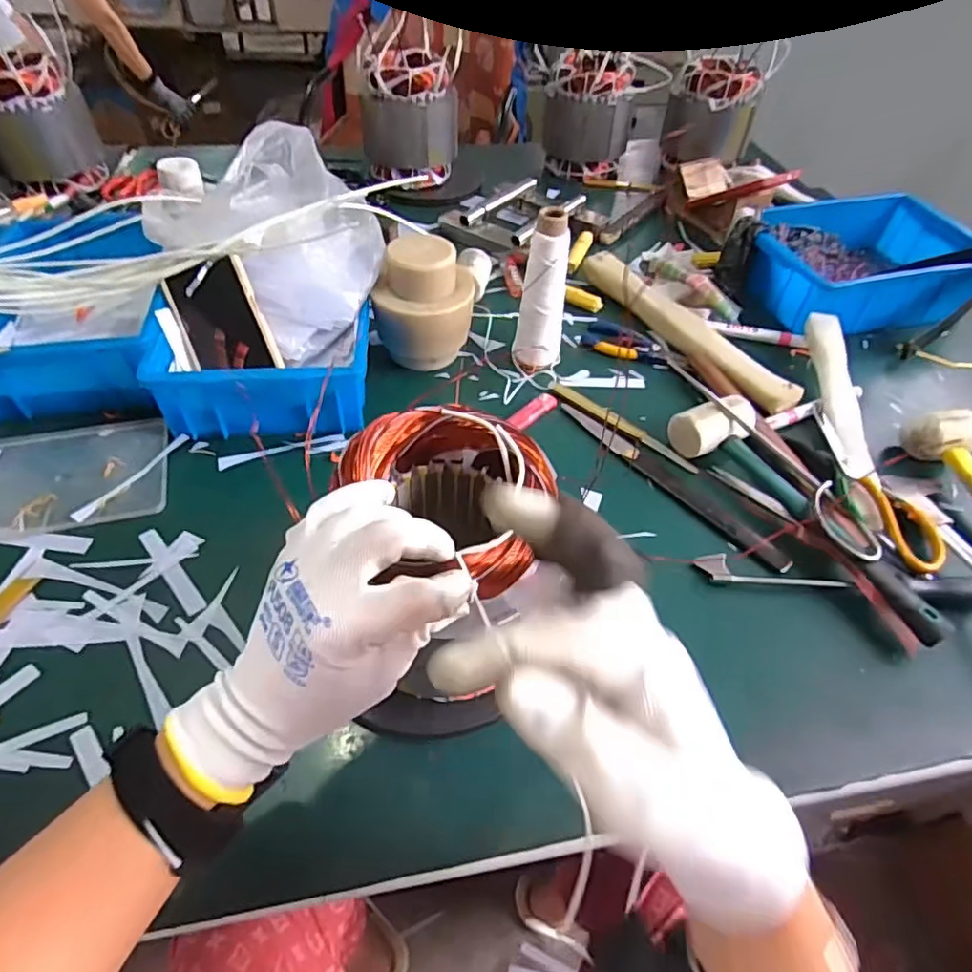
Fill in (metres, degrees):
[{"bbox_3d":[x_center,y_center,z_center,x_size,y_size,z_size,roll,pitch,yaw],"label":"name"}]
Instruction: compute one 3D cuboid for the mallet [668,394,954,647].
[{"bbox_3d":[0.292,0.018,0.547,0.074,0.049,0.285,-24,55,-23],"label":"mallet"}]

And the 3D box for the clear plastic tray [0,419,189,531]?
[{"bbox_3d":[-0.381,-0.011,0.541,0.181,0.008,0.119,-10,50,-12],"label":"clear plastic tray"}]

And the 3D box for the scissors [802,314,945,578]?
[{"bbox_3d":[0.380,-0.055,0.604,0.107,0.026,0.344,21,51,4],"label":"scissors"}]

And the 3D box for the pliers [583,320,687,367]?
[{"bbox_3d":[0.177,-0.169,0.721,0.123,0.011,0.061,29,53,20],"label":"pliers"}]

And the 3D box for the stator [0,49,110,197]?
[{"bbox_3d":[-0.663,-0.538,0.888,0.140,0.163,0.120,-24,54,-22],"label":"stator"}]

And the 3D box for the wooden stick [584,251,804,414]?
[{"bbox_3d":[0.235,-0.197,0.734,0.047,0.031,0.338,-22,54,-21],"label":"wooden stick"}]

